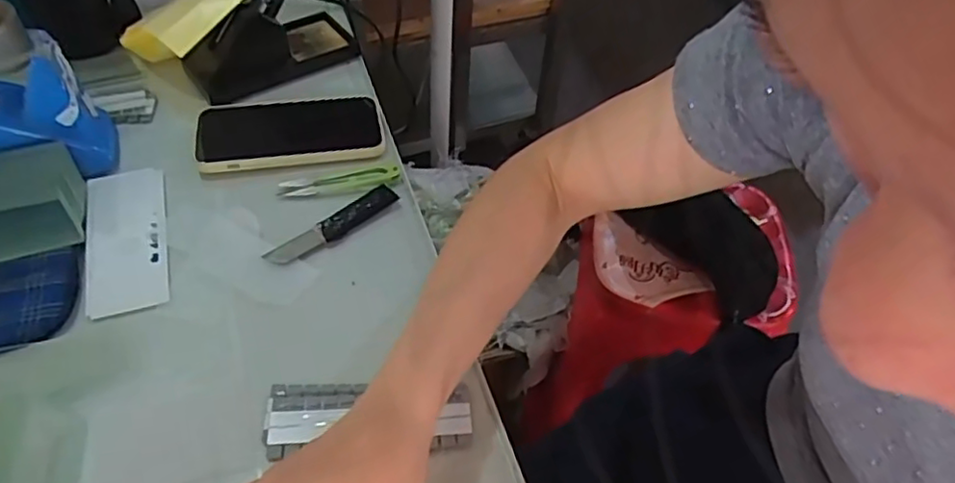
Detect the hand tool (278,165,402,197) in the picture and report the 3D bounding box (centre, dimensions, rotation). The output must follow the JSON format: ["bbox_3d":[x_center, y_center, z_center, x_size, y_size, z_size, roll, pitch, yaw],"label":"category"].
[{"bbox_3d":[-0.116,-0.053,0.546,0.098,0.005,0.024,-8,50,-11],"label":"hand tool"}]

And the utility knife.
[{"bbox_3d":[-0.115,-0.015,0.510,0.112,0.008,0.024,-33,59,-28],"label":"utility knife"}]

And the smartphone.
[{"bbox_3d":[-0.167,-0.101,0.568,0.158,0.016,0.084,-8,50,-11],"label":"smartphone"}]

